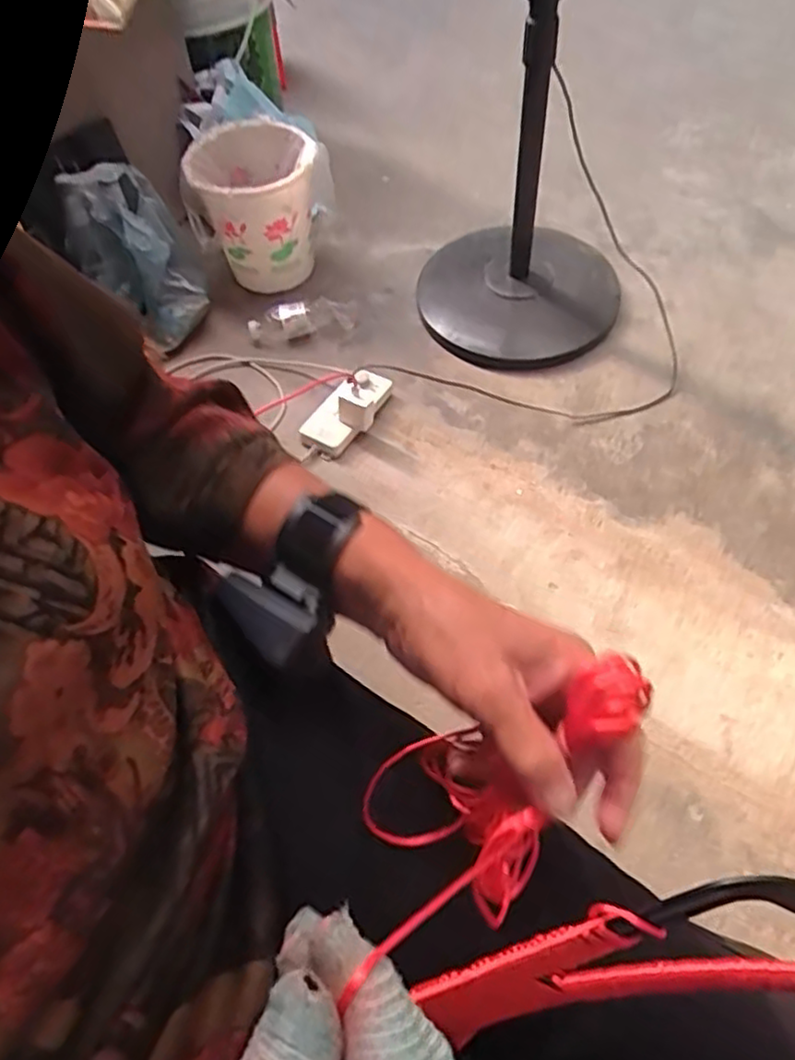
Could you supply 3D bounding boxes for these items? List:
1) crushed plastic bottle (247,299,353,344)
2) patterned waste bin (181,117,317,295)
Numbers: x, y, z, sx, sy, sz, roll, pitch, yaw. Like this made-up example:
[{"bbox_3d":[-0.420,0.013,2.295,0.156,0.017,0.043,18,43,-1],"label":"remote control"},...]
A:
[{"bbox_3d":[-0.183,-0.400,1.297,0.200,0.059,0.046,-10,58,-4],"label":"crushed plastic bottle"},{"bbox_3d":[-0.279,-0.648,1.379,0.240,0.242,0.275,-15,58,-7],"label":"patterned waste bin"}]

